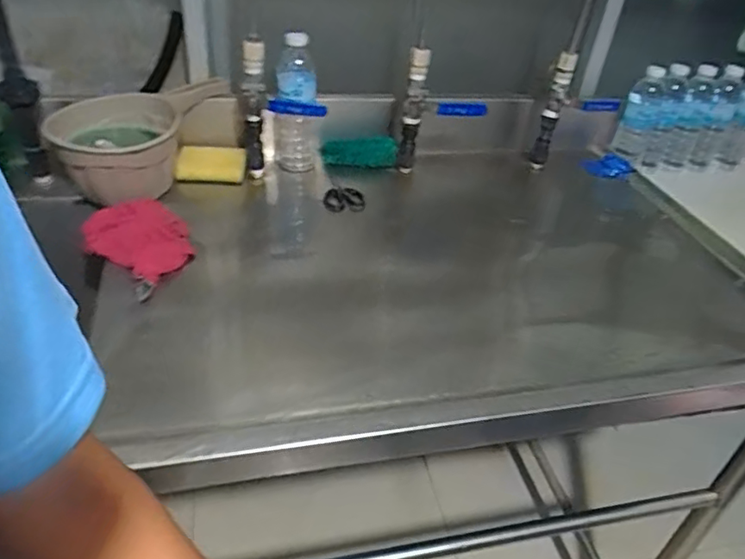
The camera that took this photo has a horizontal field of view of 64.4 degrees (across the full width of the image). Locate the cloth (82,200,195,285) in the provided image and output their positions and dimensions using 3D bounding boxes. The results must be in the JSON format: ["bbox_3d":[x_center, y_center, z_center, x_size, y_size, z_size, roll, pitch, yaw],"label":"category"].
[{"bbox_3d":[-0.300,-0.054,0.757,0.171,0.041,0.099,28,41,27],"label":"cloth"}]

